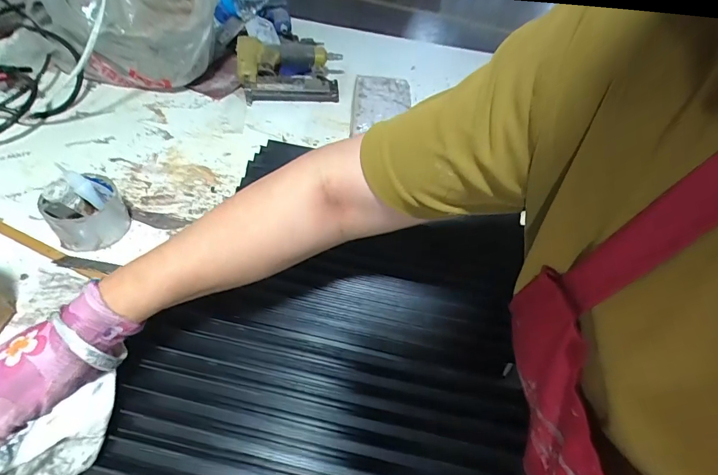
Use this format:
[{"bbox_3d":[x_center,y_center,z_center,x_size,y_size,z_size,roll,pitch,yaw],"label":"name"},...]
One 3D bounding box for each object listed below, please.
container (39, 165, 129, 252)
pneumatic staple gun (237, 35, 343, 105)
[{"bbox_3d":[-0.337,-0.037,0.483,0.077,0.076,0.075,3,48,-3],"label":"container"},{"bbox_3d":[-0.136,-0.324,0.742,0.176,0.071,0.141,-5,51,-13],"label":"pneumatic staple gun"}]

